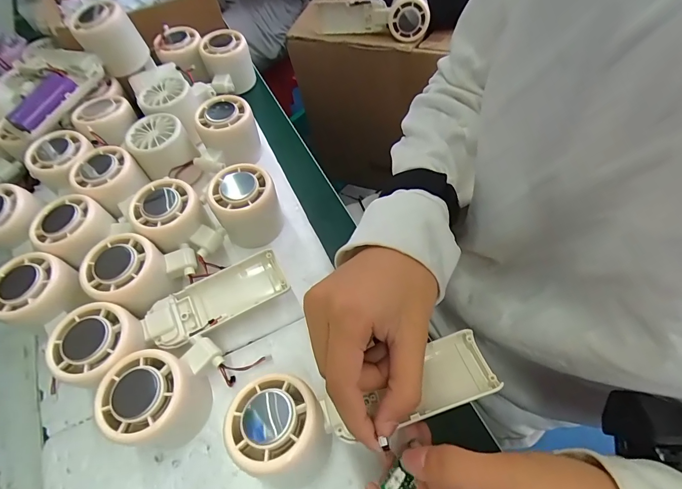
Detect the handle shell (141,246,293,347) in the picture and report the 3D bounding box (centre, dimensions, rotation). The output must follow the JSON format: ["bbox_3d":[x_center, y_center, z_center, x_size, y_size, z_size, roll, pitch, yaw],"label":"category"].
[{"bbox_3d":[-0.096,0.046,0.302,0.107,0.036,0.043,-28,61,-12],"label":"handle shell"}]

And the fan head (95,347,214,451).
[{"bbox_3d":[-0.122,0.107,0.255,0.056,0.056,0.053,-2,60,3],"label":"fan head"}]

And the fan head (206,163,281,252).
[{"bbox_3d":[-0.083,-0.033,0.334,0.055,0.060,0.056,-20,60,-7],"label":"fan head"}]

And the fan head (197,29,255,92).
[{"bbox_3d":[-0.139,-0.223,0.466,0.057,0.057,0.064,-21,60,-8],"label":"fan head"}]

